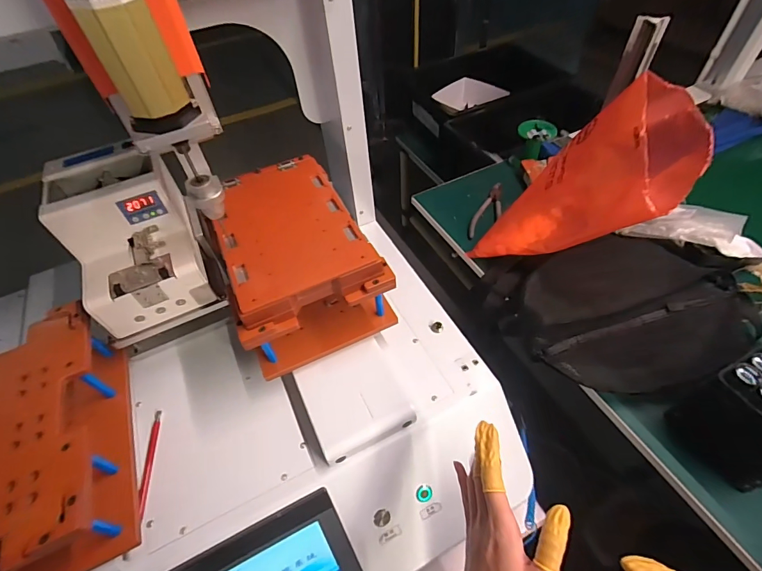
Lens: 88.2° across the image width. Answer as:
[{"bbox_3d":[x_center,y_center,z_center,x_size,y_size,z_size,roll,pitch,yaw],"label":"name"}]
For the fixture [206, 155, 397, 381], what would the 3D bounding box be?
[{"bbox_3d":[-0.121,-0.037,0.555,0.177,0.138,0.249,-23,53,-13],"label":"fixture"}]

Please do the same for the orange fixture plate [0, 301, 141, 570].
[{"bbox_3d":[-0.389,0.179,0.422,0.188,0.104,0.262,-23,53,-14],"label":"orange fixture plate"}]

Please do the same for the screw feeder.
[{"bbox_3d":[-0.312,-0.068,0.508,0.149,0.166,0.196,-22,53,-13],"label":"screw feeder"}]

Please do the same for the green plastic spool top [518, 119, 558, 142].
[{"bbox_3d":[0.297,-0.296,0.746,0.066,0.015,0.069,26,58,23],"label":"green plastic spool top"}]

